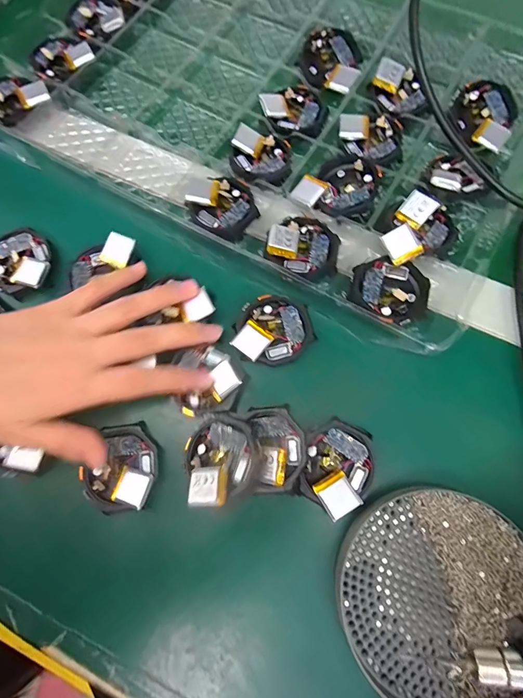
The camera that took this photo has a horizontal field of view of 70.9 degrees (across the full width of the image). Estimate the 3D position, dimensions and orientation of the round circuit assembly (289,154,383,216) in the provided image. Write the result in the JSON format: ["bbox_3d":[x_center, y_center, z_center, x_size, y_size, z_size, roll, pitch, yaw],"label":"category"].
[{"bbox_3d":[0.059,-0.126,0.279,0.056,0.013,0.050,26,77,8],"label":"round circuit assembly"}]

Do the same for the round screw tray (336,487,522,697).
[{"bbox_3d":[0.097,0.140,0.206,0.102,0.013,0.112,0,74,1],"label":"round screw tray"}]

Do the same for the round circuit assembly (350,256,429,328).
[{"bbox_3d":[0.089,-0.041,0.254,0.052,0.017,0.047,17,75,6],"label":"round circuit assembly"}]

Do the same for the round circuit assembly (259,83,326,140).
[{"bbox_3d":[0.028,-0.197,0.309,0.047,0.013,0.050,0,74,1],"label":"round circuit assembly"}]

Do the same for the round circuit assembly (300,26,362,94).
[{"bbox_3d":[0.060,-0.249,0.315,0.051,0.015,0.060,8,75,3],"label":"round circuit assembly"}]

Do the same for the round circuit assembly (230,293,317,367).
[{"bbox_3d":[0.008,-0.013,0.256,0.054,0.012,0.048,-14,75,-3],"label":"round circuit assembly"}]

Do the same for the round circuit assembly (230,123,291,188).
[{"bbox_3d":[-0.001,-0.152,0.291,0.045,0.015,0.052,-6,74,-1],"label":"round circuit assembly"}]

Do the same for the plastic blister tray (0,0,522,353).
[{"bbox_3d":[0.009,-0.217,0.306,0.435,0.019,0.288,28,77,9],"label":"plastic blister tray"}]

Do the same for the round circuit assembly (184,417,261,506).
[{"bbox_3d":[-0.025,0.069,0.230,0.045,0.018,0.049,0,74,1],"label":"round circuit assembly"}]

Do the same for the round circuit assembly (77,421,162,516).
[{"bbox_3d":[-0.089,0.075,0.234,0.050,0.010,0.052,0,74,1],"label":"round circuit assembly"}]

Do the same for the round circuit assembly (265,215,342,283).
[{"bbox_3d":[0.032,-0.073,0.266,0.052,0.012,0.046,31,77,9],"label":"round circuit assembly"}]

